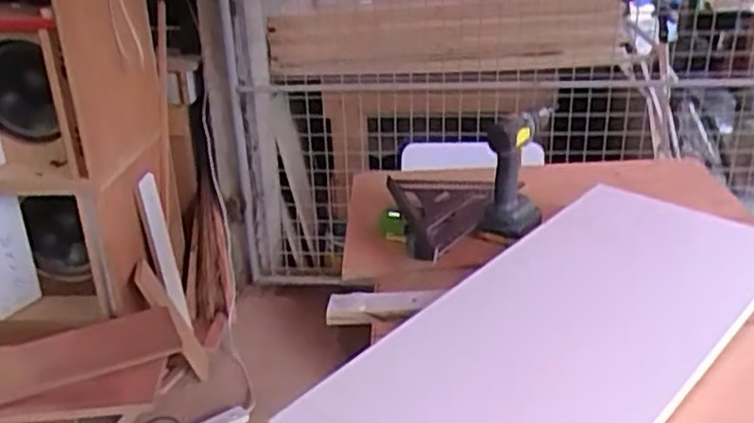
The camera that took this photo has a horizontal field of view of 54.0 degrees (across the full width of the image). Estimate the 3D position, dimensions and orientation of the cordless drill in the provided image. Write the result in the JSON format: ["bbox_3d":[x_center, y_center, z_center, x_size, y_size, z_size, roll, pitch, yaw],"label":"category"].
[{"bbox_3d":[0.244,-0.064,1.317,0.109,0.225,0.197,4,26,15],"label":"cordless drill"}]

